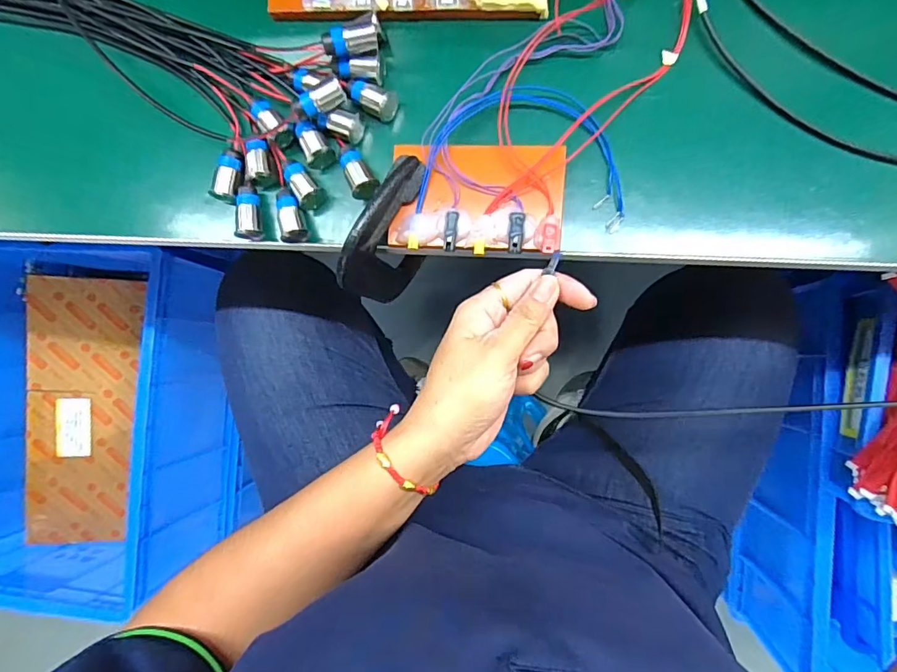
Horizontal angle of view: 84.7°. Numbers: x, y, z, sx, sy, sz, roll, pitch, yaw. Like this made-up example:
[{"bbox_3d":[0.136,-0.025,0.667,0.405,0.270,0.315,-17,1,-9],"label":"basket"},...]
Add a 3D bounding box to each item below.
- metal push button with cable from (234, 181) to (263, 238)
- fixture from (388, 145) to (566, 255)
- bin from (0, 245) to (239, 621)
[{"bbox_3d":[-0.145,-0.091,0.353,0.014,0.012,0.040,-4,88,8],"label":"metal push button with cable"},{"bbox_3d":[0.019,-0.093,0.333,0.114,0.017,0.072,1,89,8],"label":"fixture"},{"bbox_3d":[-0.603,0.119,0.793,0.413,0.175,0.516,4,89,8],"label":"bin"}]

